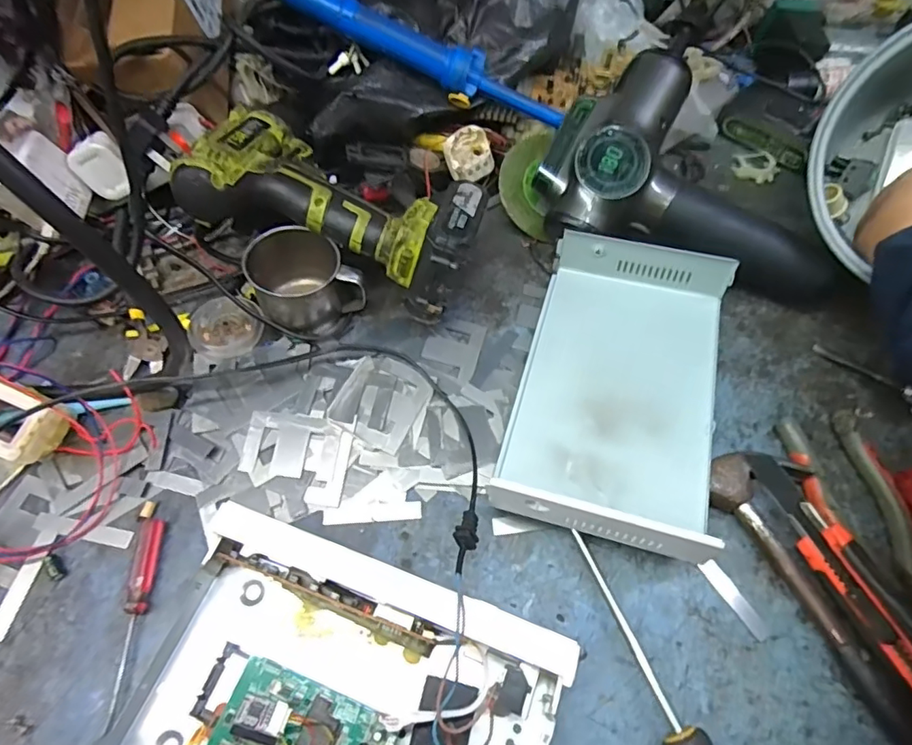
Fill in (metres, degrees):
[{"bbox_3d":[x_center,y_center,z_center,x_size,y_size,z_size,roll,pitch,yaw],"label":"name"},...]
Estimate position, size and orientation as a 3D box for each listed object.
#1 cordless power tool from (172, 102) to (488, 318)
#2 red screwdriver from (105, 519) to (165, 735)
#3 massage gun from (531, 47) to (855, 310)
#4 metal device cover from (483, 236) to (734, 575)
[{"bbox_3d":[-0.092,-0.118,0.414,0.217,0.074,0.130,27,40,8],"label":"cordless power tool"},{"bbox_3d":[-0.196,0.148,0.335,0.012,0.016,0.116,-1,61,-2],"label":"red screwdriver"},{"bbox_3d":[0.199,-0.163,0.467,0.251,0.102,0.166,8,61,3],"label":"massage gun"},{"bbox_3d":[0.120,0.005,0.398,0.135,0.050,0.239,16,62,7],"label":"metal device cover"}]

